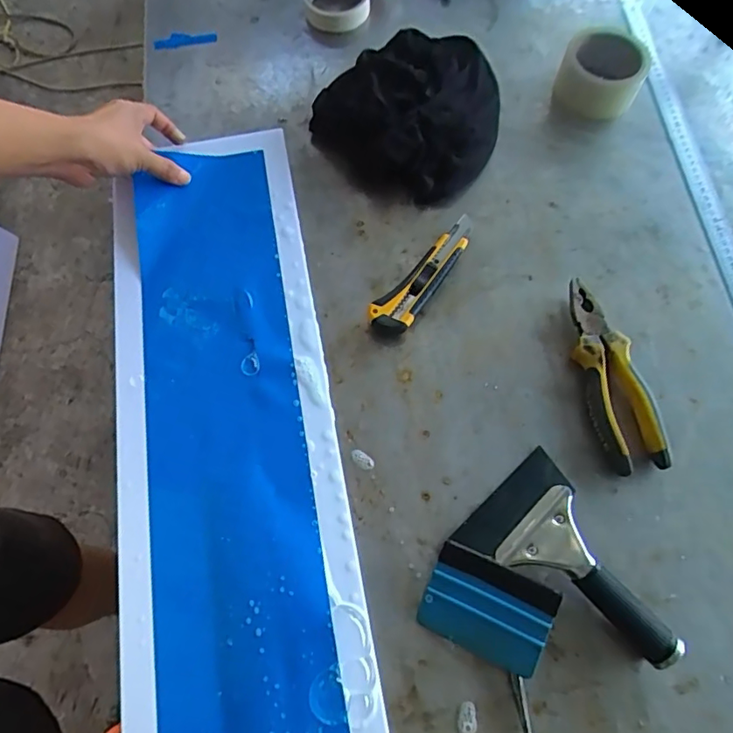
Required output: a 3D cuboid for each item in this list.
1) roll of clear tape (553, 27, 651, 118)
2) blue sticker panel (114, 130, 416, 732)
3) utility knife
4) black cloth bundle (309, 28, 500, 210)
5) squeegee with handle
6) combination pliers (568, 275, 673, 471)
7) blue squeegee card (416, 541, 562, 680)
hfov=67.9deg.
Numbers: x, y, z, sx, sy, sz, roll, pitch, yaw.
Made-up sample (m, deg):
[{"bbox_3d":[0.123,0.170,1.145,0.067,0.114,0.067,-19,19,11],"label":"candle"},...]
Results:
[{"bbox_3d":[0.279,-0.349,0.646,0.093,0.058,0.093,-1,68,2],"label":"roll of clear tape"},{"bbox_3d":[-0.099,0.142,0.468,0.205,0.019,0.846,-11,68,-4],"label":"blue sticker panel"},{"bbox_3d":[0.064,-0.099,0.562,0.039,0.026,0.161,34,73,15],"label":"utility knife"},{"bbox_3d":[0.046,-0.311,0.632,0.215,0.049,0.236,10,68,6],"label":"black cloth bundle"},{"bbox_3d":[0.174,0.166,0.447,0.114,0.034,0.177,-41,72,-13],"label":"squeegee with handle"},{"bbox_3d":[0.229,0.005,0.515,0.056,0.027,0.186,-10,68,-2],"label":"combination pliers"},{"bbox_3d":[0.096,0.195,0.437,0.097,0.004,0.072,20,86,19],"label":"blue squeegee card"}]

